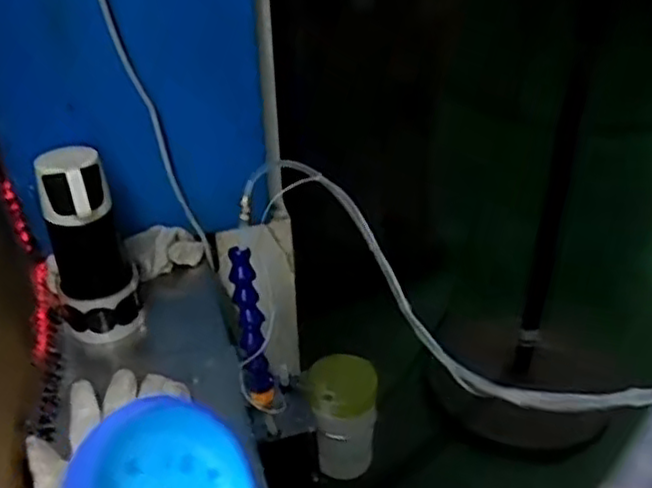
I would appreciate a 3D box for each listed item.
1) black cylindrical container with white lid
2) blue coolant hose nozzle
[{"bbox_3d":[-0.238,0.011,0.700,0.084,0.213,0.068,-14,36,-18],"label":"black cylindrical container with white lid"},{"bbox_3d":[-0.069,0.078,0.646,0.024,0.152,0.023,-10,10,-12],"label":"blue coolant hose nozzle"}]

